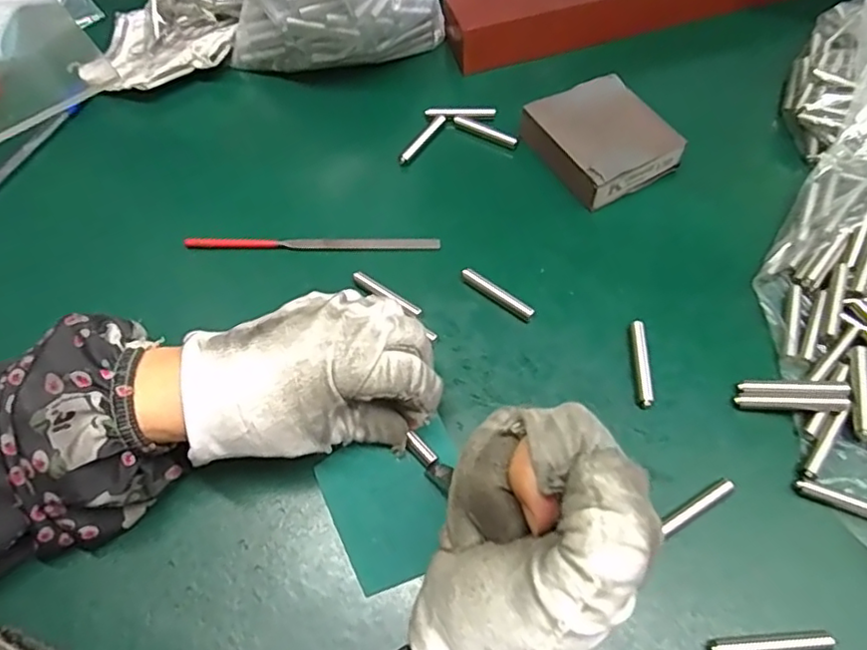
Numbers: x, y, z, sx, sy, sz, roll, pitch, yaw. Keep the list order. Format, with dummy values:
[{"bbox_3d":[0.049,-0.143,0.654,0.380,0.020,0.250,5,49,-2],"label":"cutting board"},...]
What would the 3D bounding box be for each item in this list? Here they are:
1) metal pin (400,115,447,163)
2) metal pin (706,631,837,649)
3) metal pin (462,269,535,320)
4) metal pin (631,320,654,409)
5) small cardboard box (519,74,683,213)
[{"bbox_3d":[-0.006,-0.126,0.415,0.007,0.007,0.049,29,65,18],"label":"metal pin"},{"bbox_3d":[0.139,0.132,0.251,0.049,0.006,0.008,-5,57,0],"label":"metal pin"},{"bbox_3d":[0.036,-0.018,0.348,0.048,0.009,0.007,34,65,22],"label":"metal pin"},{"bbox_3d":[0.110,0.021,0.322,0.008,0.008,0.048,2,60,4],"label":"metal pin"},{"bbox_3d":[0.105,-0.119,0.390,0.073,0.023,0.078,-26,60,-13],"label":"small cardboard box"}]

